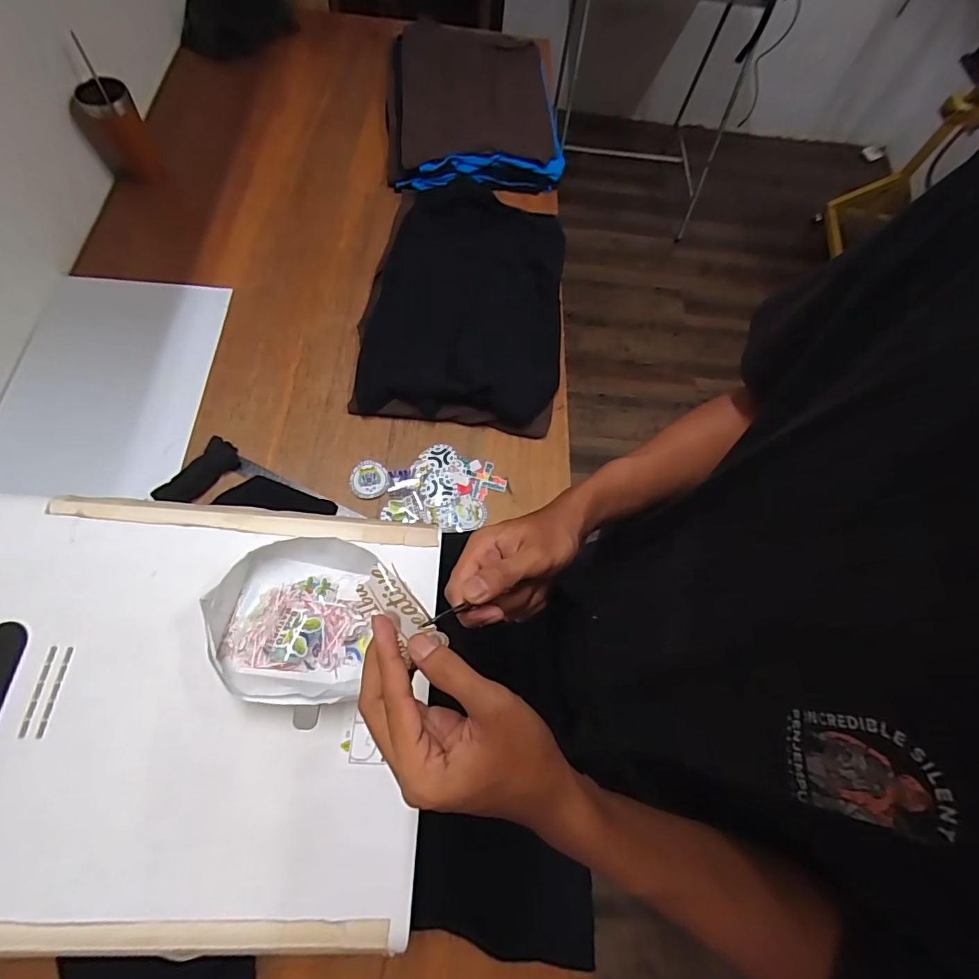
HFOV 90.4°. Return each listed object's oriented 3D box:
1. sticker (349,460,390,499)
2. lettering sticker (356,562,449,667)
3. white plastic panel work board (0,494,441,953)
[{"bbox_3d":[-0.190,-0.016,0.766,0.060,0.004,0.061,2,72,-6],"label":"sticker"},{"bbox_3d":[-0.057,0.076,0.301,0.031,0.004,0.060,-37,93,-25],"label":"lettering sticker"},{"bbox_3d":[-0.319,0.203,0.483,0.500,0.010,0.396,5,67,-5],"label":"white plastic panel work board"}]

